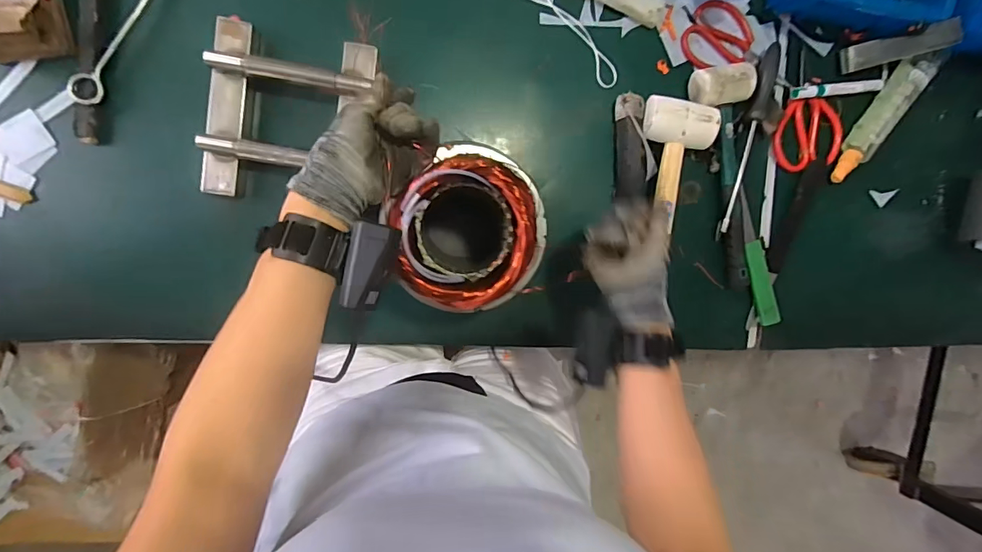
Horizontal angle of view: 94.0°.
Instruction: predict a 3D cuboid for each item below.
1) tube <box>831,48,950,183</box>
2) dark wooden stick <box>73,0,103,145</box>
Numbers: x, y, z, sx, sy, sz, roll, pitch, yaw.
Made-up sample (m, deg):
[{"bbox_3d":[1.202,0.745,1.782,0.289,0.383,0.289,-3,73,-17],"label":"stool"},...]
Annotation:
[{"bbox_3d":[0.524,-0.211,0.612,0.039,0.033,0.198,31,91,-9],"label":"tube"},{"bbox_3d":[-0.436,-0.280,0.501,0.027,0.024,0.261,7,95,-8],"label":"dark wooden stick"}]

